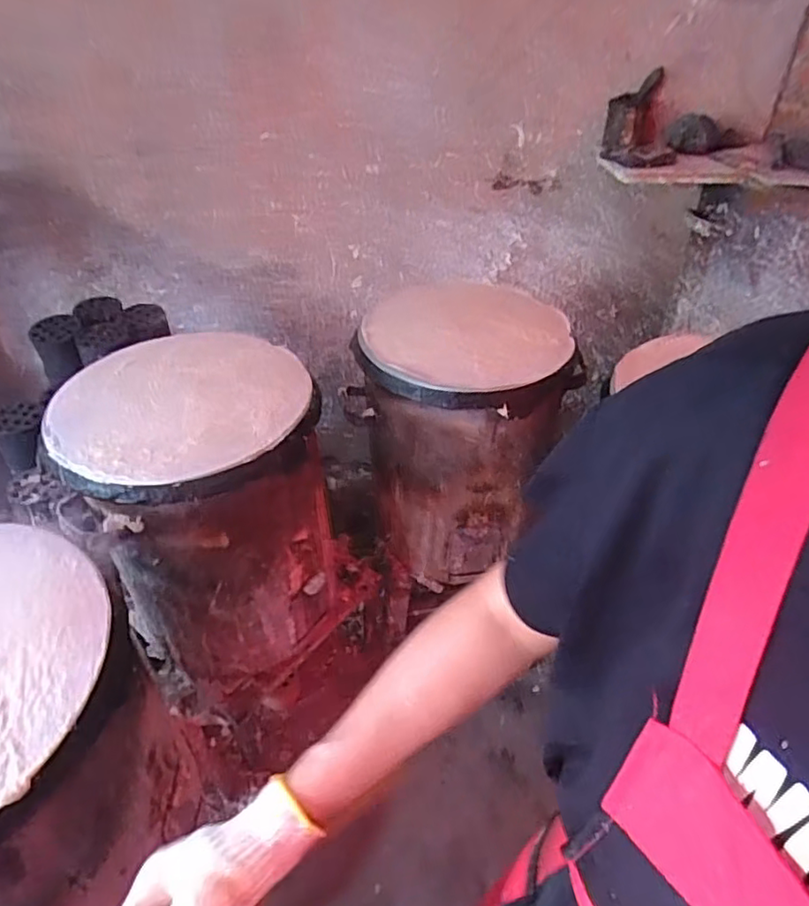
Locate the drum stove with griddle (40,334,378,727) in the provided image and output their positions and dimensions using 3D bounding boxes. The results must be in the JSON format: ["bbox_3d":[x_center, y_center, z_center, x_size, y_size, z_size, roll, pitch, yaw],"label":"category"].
[{"bbox_3d":[-0.312,0.118,1.060,0.344,0.539,0.396,33,50,31],"label":"drum stove with griddle"}]

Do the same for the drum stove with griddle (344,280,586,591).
[{"bbox_3d":[0.107,-0.050,1.223,0.376,0.450,0.397,29,48,27],"label":"drum stove with griddle"}]

